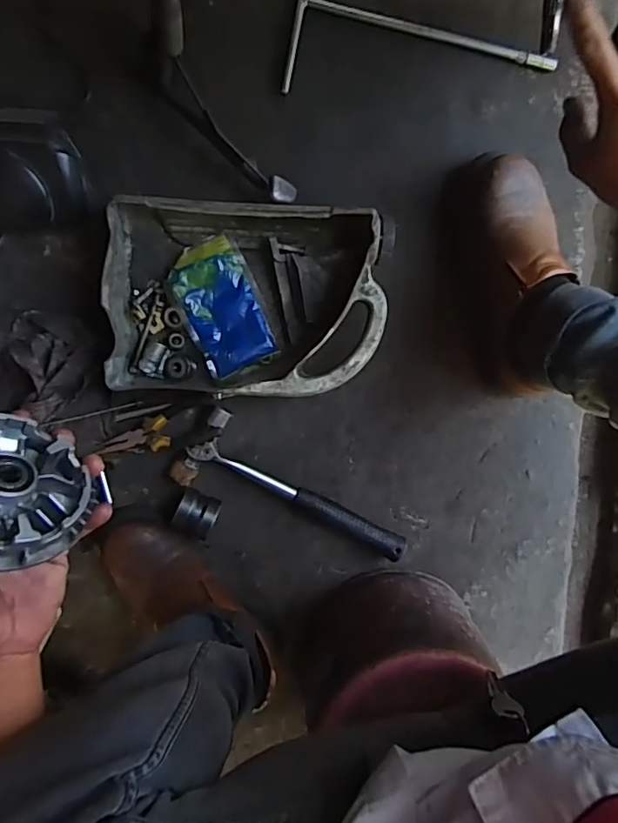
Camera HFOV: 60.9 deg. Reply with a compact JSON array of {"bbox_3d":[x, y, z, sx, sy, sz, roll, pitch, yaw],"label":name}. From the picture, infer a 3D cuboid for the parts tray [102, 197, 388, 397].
[{"bbox_3d":[-0.069,-0.124,0.600,0.292,0.073,0.203,0,98,-5],"label":"parts tray"}]

